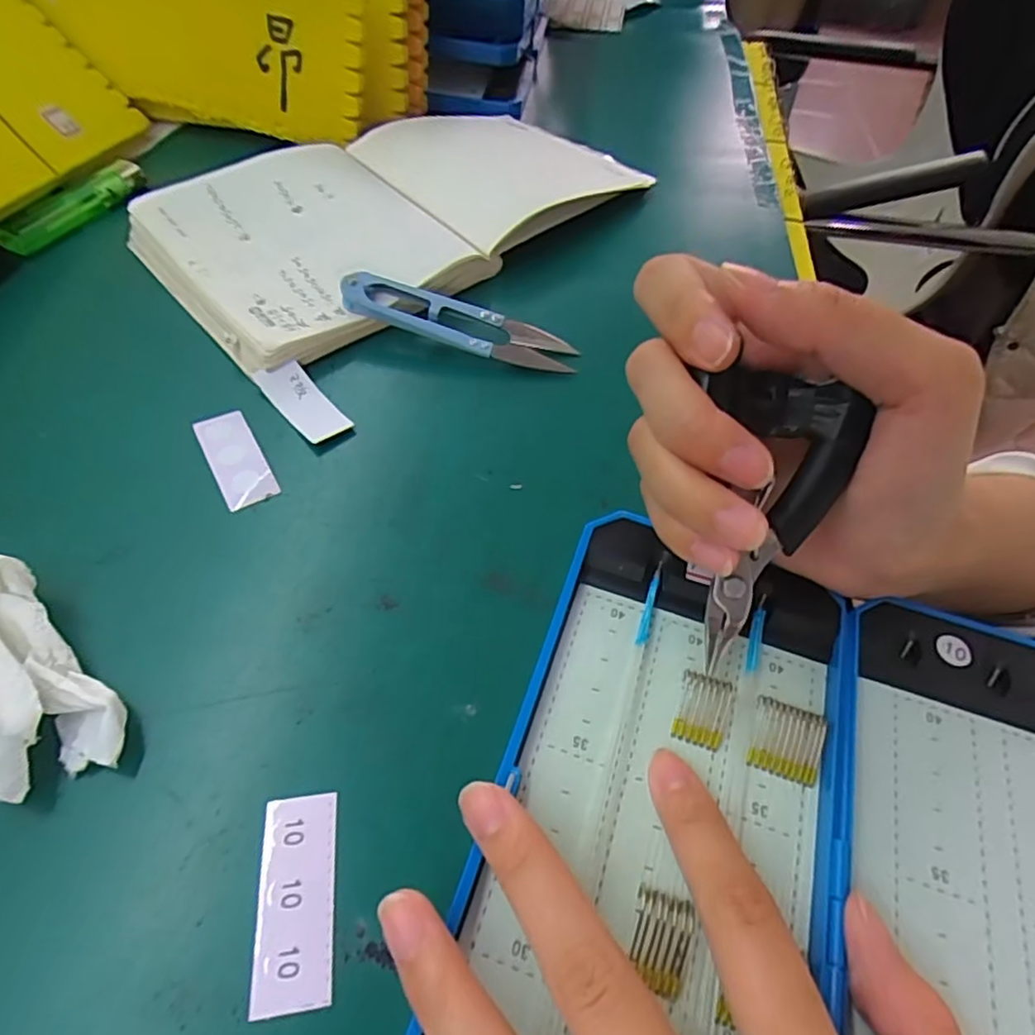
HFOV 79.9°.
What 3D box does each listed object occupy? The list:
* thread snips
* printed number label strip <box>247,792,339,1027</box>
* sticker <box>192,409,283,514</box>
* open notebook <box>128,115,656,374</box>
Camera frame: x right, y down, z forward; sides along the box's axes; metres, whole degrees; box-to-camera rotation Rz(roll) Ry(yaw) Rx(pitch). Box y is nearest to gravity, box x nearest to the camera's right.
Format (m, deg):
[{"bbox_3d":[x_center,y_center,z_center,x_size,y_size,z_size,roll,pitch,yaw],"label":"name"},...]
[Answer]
[{"bbox_3d":[-0.025,-0.085,0.268,0.100,0.015,0.023,14,55,3],"label":"thread snips"},{"bbox_3d":[-0.055,0.093,0.153,0.018,0.004,0.046,-5,56,-8],"label":"printed number label strip"},{"bbox_3d":[-0.105,-0.023,0.230,0.018,0.004,0.045,-24,62,-21],"label":"sticker"},{"bbox_3d":[-0.056,-0.163,0.317,0.241,0.019,0.124,-36,65,-25],"label":"open notebook"}]

